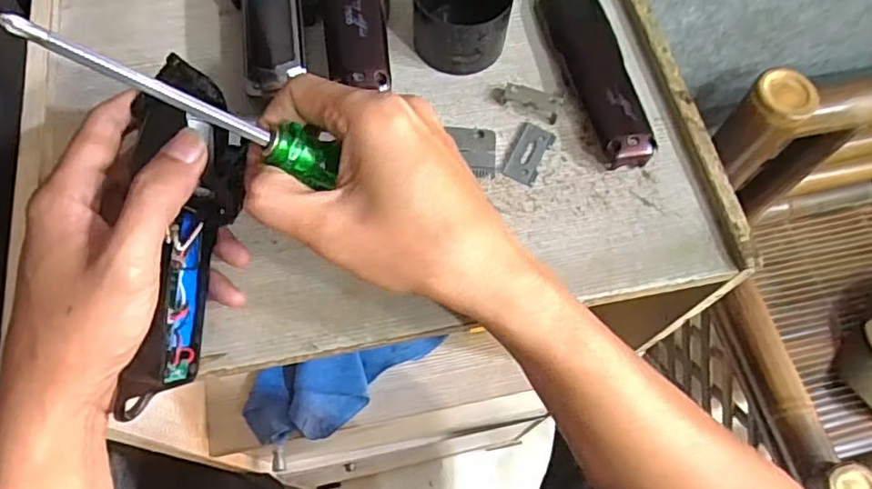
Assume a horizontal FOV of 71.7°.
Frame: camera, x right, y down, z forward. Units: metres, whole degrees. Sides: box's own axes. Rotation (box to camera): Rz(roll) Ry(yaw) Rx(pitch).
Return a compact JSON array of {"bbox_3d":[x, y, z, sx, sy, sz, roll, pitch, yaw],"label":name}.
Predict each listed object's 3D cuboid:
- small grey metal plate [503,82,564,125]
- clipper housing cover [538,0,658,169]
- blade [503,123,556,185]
[{"bbox_3d":[0.059,-0.089,0.373,0.035,0.009,0.013,23,66,10],"label":"small grey metal plate"},{"bbox_3d":[0.103,-0.114,0.386,0.037,0.020,0.141,-11,65,-7],"label":"clipper housing cover"},{"bbox_3d":[0.056,-0.056,0.362,0.021,0.004,0.039,25,66,10],"label":"blade"}]

